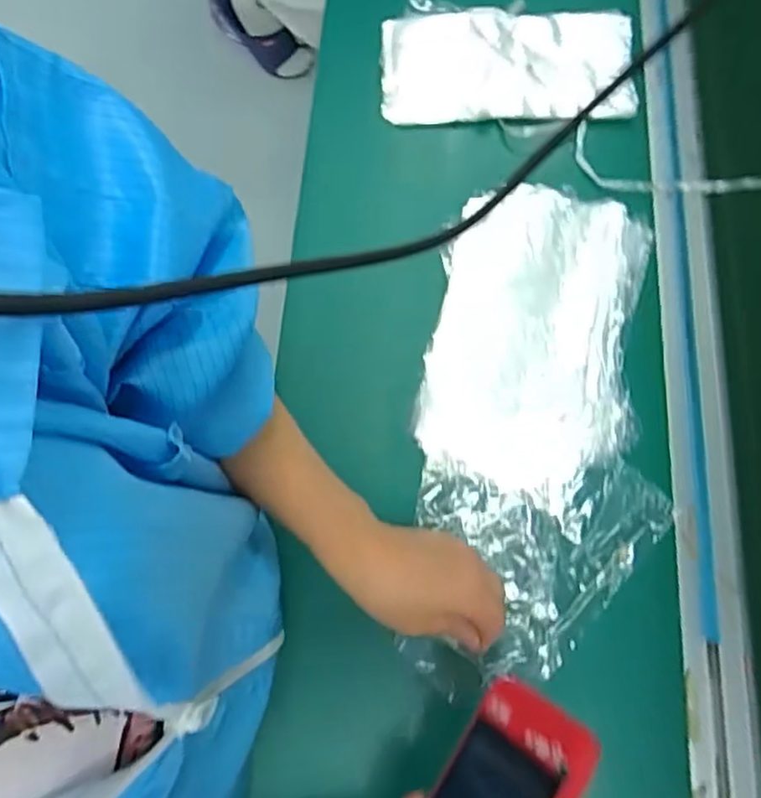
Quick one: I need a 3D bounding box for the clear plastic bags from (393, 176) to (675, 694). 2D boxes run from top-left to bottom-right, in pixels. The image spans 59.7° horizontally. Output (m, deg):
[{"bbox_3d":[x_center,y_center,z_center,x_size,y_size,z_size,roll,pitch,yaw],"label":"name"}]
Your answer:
[{"bbox_3d":[0.117,0.010,0.496,0.167,0.027,0.376,6,73,4],"label":"clear plastic bags"}]

